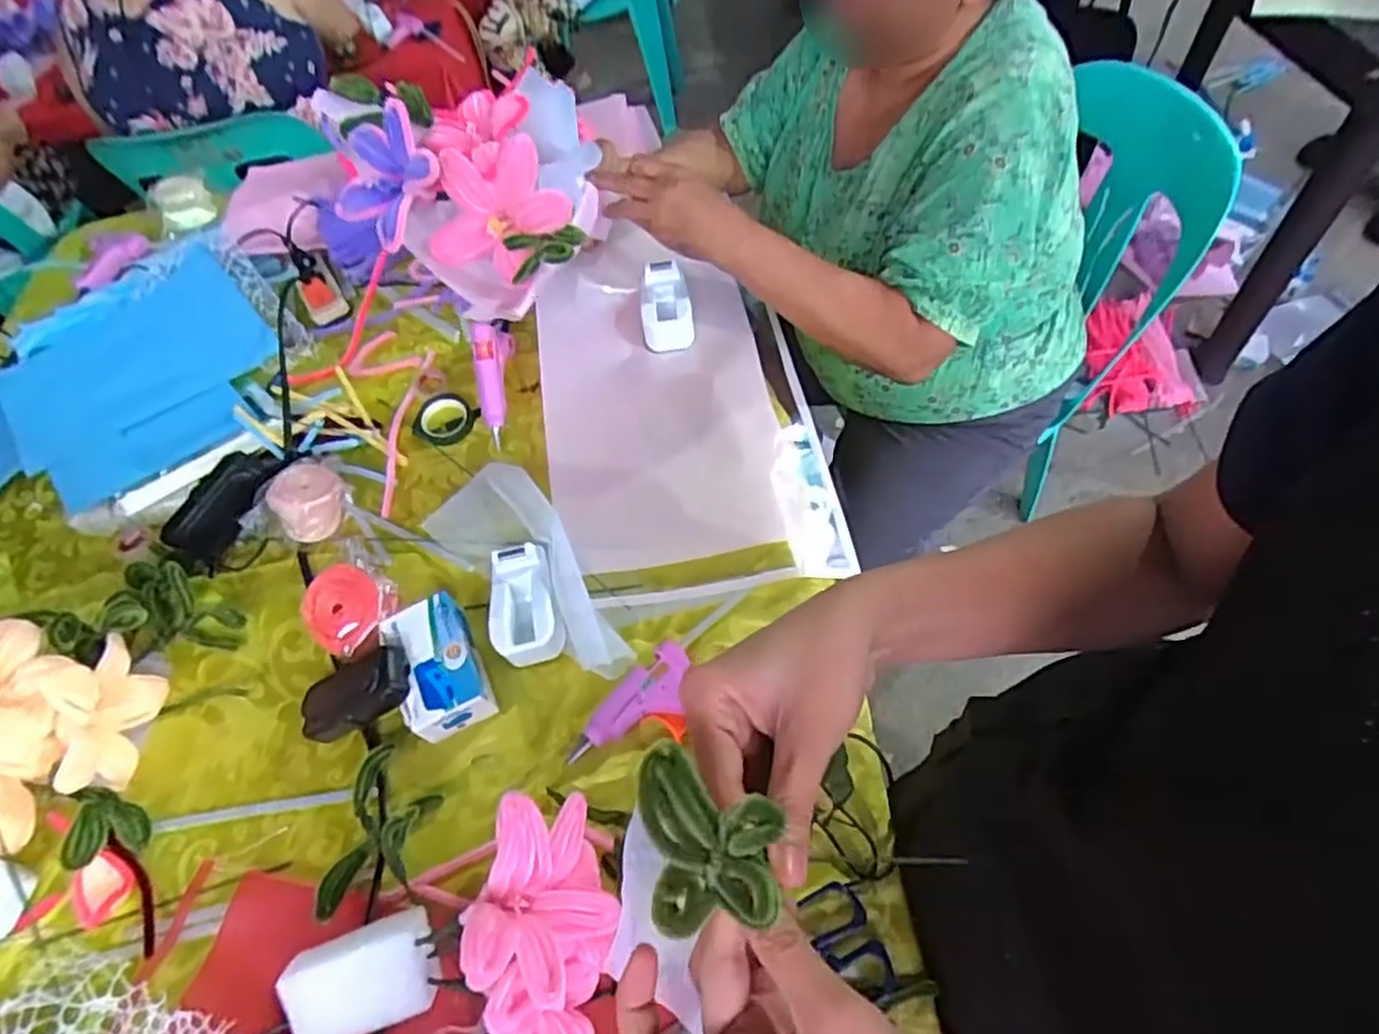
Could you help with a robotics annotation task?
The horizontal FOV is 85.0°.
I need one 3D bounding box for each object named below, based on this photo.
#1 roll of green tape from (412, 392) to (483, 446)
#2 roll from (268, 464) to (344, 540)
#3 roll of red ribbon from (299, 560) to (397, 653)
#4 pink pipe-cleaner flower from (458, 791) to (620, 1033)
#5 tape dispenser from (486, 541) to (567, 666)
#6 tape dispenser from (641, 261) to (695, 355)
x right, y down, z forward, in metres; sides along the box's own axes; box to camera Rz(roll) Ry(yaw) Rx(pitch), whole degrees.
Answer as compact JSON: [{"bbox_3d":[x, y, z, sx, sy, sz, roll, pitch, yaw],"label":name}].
[{"bbox_3d":[-0.264,-0.106,0.805,0.068,0.017,0.063,-4,58,7],"label":"roll of green tape"},{"bbox_3d":[-0.358,-0.014,0.711,0.060,0.057,0.066,-4,58,7],"label":"roll"},{"bbox_3d":[-0.297,0.079,0.657,0.073,0.035,0.073,1,76,-3],"label":"roll of red ribbon"},{"bbox_3d":[-0.082,0.256,0.449,0.075,0.110,0.161,-16,55,-3],"label":"pink pipe-cleaner flower"},{"bbox_3d":[-0.145,0.079,0.657,0.062,0.049,0.100,-19,55,-5],"label":"tape dispenser"},{"bbox_3d":[-0.030,-0.238,0.848,0.057,0.049,0.098,-13,55,0],"label":"tape dispenser"}]

